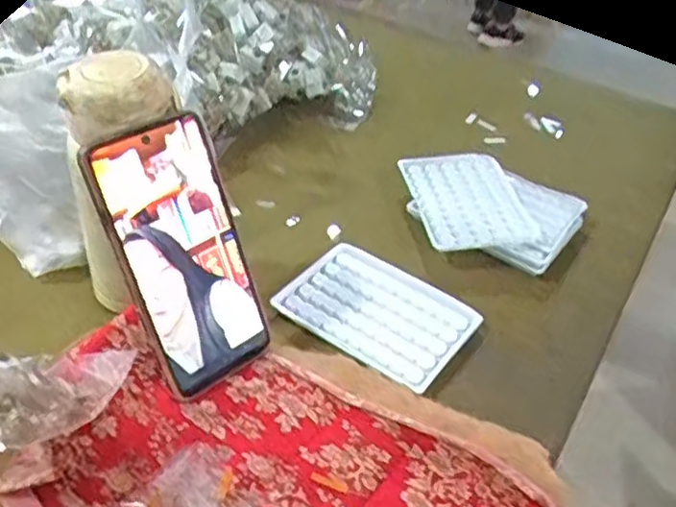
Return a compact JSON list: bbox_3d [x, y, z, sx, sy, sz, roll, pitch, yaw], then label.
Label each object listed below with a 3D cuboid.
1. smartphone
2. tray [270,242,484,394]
[{"bbox_3d":[-0.091,0.001,0.413,0.079,0.160,0.008,-30,24,-33],"label":"smartphone"},{"bbox_3d":[0.027,0.042,0.502,0.131,0.017,0.094,29,44,25],"label":"tray"}]

